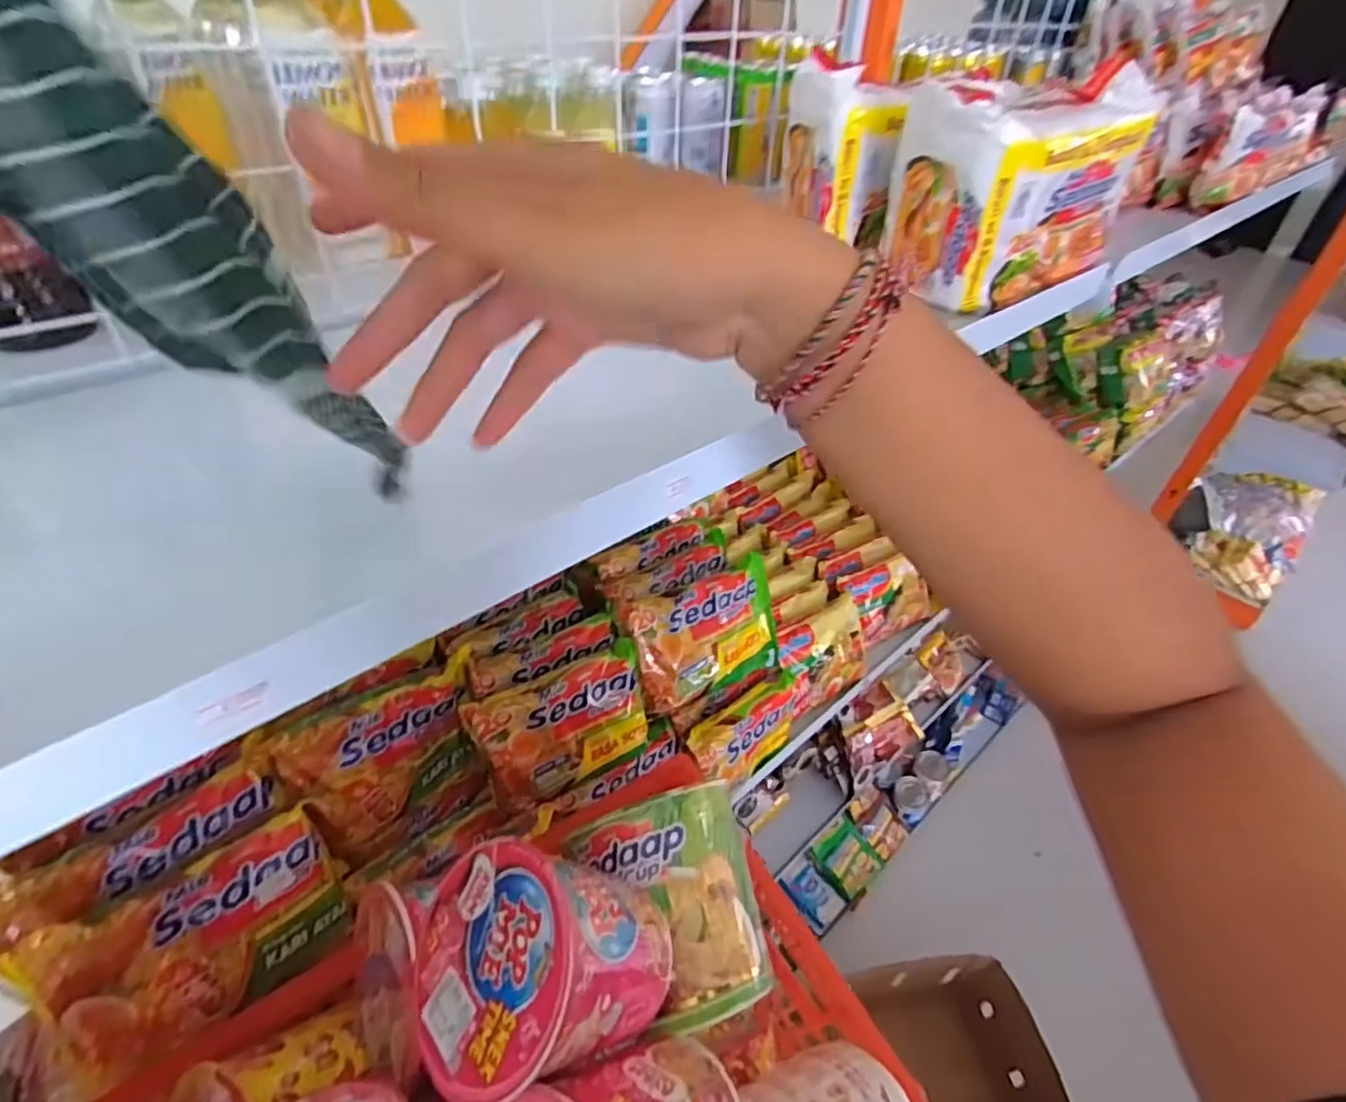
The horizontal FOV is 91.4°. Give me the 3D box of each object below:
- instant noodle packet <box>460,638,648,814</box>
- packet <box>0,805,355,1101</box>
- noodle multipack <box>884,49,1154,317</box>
[{"bbox_3d":[-0.083,0.134,0.511,0.132,0.094,0.030,-22,22,-26],"label":"instant noodle packet"},{"bbox_3d":[-0.281,0.234,0.395,0.148,0.094,0.032,-19,4,-34],"label":"packet"},{"bbox_3d":[0.253,-0.274,0.496,0.174,0.127,0.103,-25,48,-29],"label":"noodle multipack"}]

